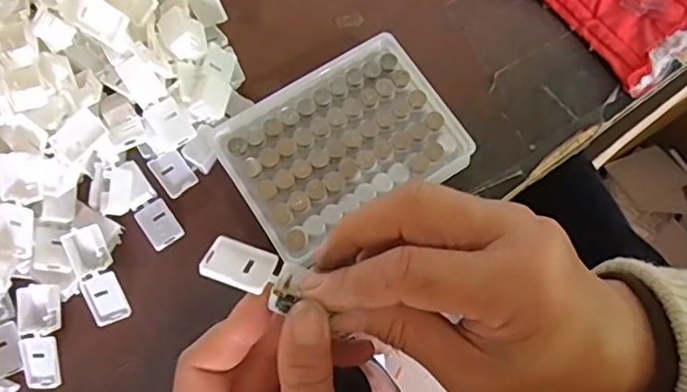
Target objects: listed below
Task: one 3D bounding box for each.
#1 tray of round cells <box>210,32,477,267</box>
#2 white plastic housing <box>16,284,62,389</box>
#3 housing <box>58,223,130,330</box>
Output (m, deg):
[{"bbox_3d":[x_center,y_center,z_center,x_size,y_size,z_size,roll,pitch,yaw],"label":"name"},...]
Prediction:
[{"bbox_3d":[-0.002,-0.030,0.350,0.128,0.030,0.095,-32,76,-11],"label":"tray of round cells"},{"bbox_3d":[-0.165,0.077,0.316,0.021,0.009,0.055,-3,89,-3],"label":"white plastic housing"},{"bbox_3d":[-0.139,0.045,0.327,0.020,0.010,0.055,-22,90,-9],"label":"housing"}]

